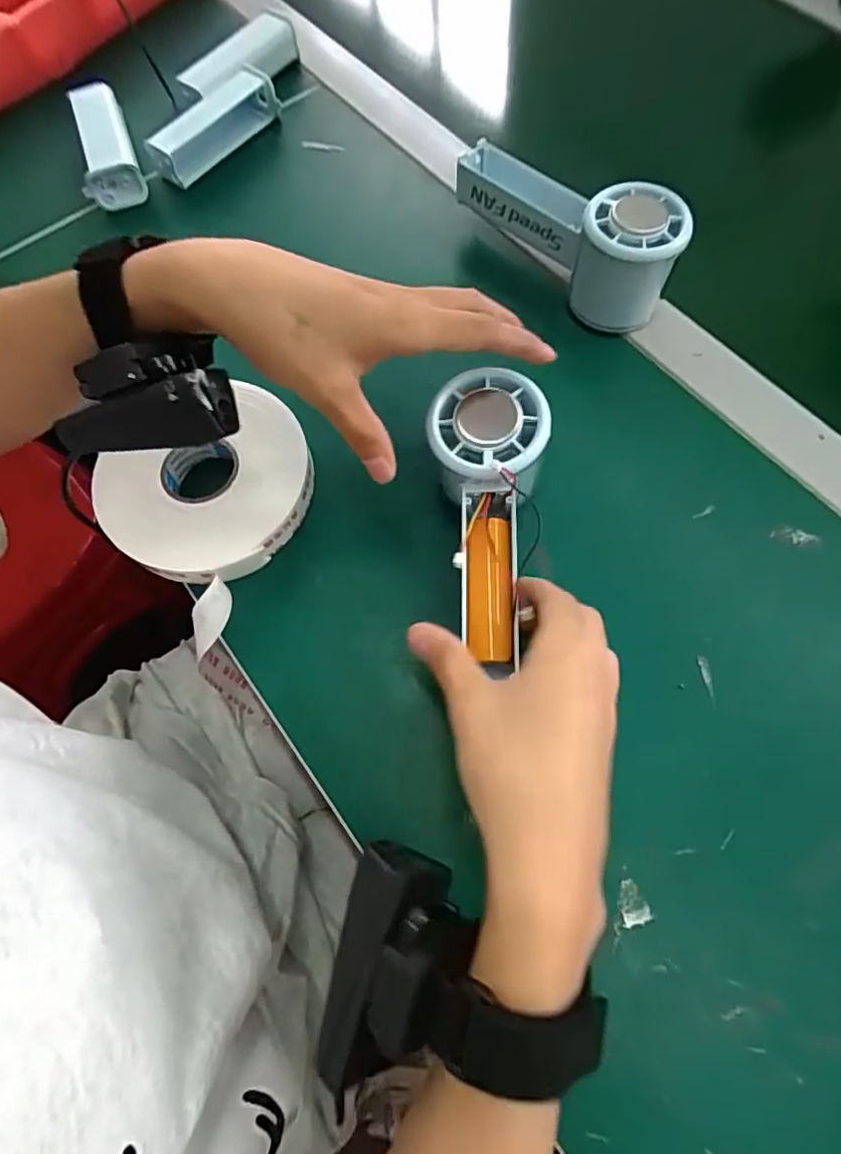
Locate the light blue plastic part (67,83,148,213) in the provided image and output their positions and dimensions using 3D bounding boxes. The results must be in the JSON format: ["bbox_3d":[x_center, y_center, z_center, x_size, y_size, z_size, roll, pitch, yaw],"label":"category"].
[{"bbox_3d":[-0.234,-0.321,0.438,0.041,0.025,0.109,-17,69,-4],"label":"light blue plastic part"}]

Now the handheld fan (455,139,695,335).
[{"bbox_3d":[0.090,-0.219,0.361,0.056,0.063,0.154,-38,72,-11],"label":"handheld fan"}]

